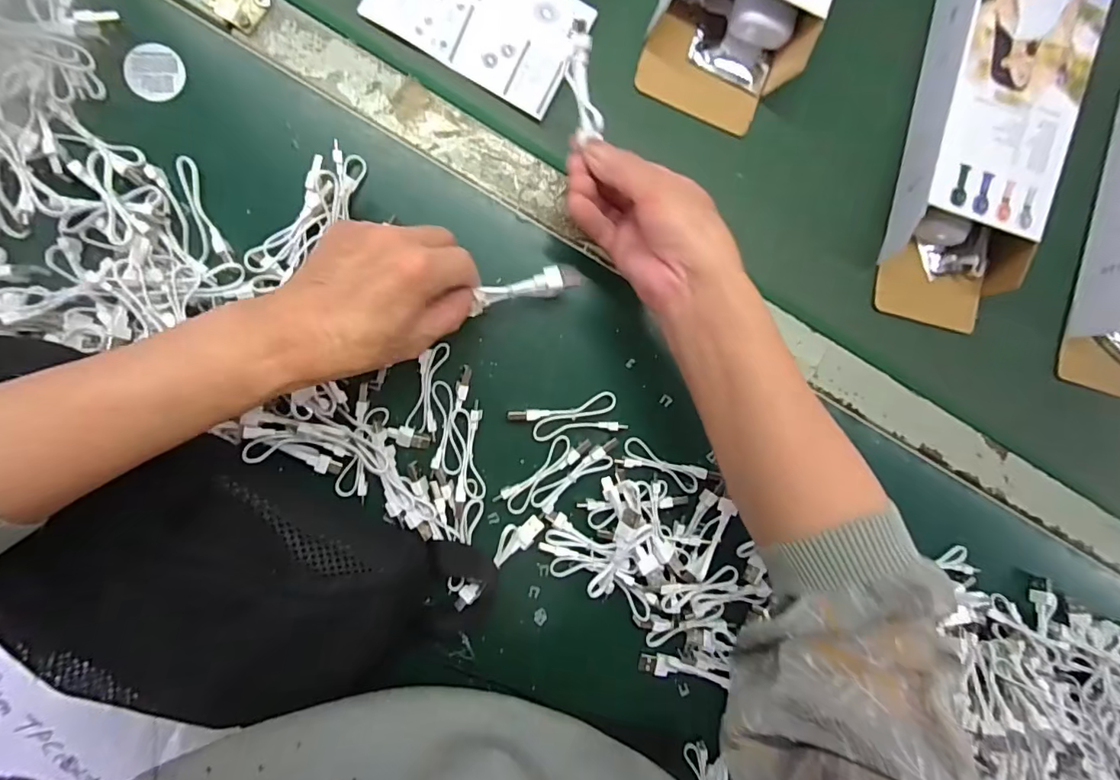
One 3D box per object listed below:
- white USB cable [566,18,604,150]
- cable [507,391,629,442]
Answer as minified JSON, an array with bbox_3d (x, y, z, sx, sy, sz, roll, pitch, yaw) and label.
[{"bbox_3d":[0.014,-0.185,0.308,0.016,0.012,0.061,-11,106,-2],"label":"white USB cable"},{"bbox_3d":[0.005,0.020,0.362,0.081,0.012,0.028,-8,91,-3],"label":"cable"}]

